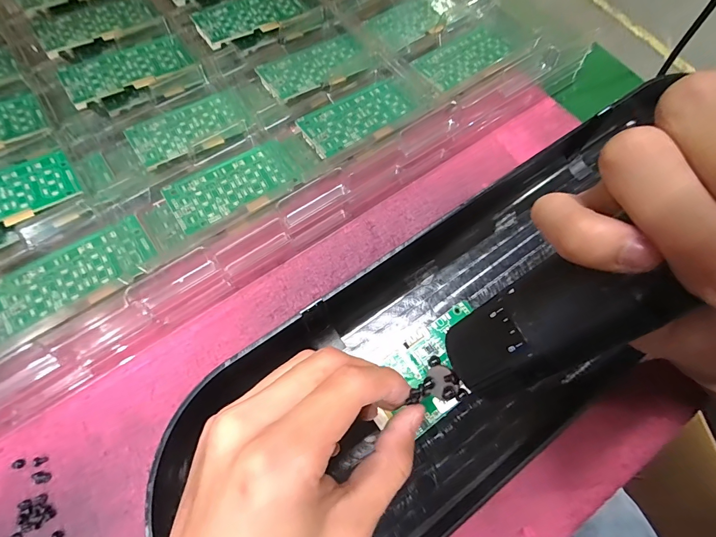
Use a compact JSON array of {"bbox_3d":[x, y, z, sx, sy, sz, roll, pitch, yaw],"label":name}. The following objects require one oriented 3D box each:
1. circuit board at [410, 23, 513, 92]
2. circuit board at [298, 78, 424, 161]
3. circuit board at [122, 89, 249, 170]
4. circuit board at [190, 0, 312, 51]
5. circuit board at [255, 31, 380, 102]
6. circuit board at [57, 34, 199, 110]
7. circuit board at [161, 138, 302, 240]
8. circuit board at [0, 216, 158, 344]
[{"bbox_3d":[0.091,-0.184,0.327,0.087,0.008,0.043,-35,75,-15],"label":"circuit board"},{"bbox_3d":[0.001,-0.123,0.301,0.096,0.008,0.043,-32,74,-14],"label":"circuit board"},{"bbox_3d":[-0.132,-0.111,0.299,0.088,0.004,0.048,-31,71,-18],"label":"circuit board"},{"bbox_3d":[-0.094,-0.225,0.333,0.096,0.009,0.046,-30,74,-14],"label":"circuit board"},{"bbox_3d":[-0.035,-0.173,0.324,0.095,0.009,0.049,-31,74,-14],"label":"circuit board"},{"bbox_3d":[-0.185,-0.162,0.305,0.096,0.012,0.047,-35,75,-13],"label":"circuit board"},{"bbox_3d":[-0.090,-0.062,0.277,0.093,0.010,0.048,-31,74,-14],"label":"circuit board"},{"bbox_3d":[-0.191,0.005,0.245,0.108,0.008,0.044,-32,74,-14],"label":"circuit board"}]

